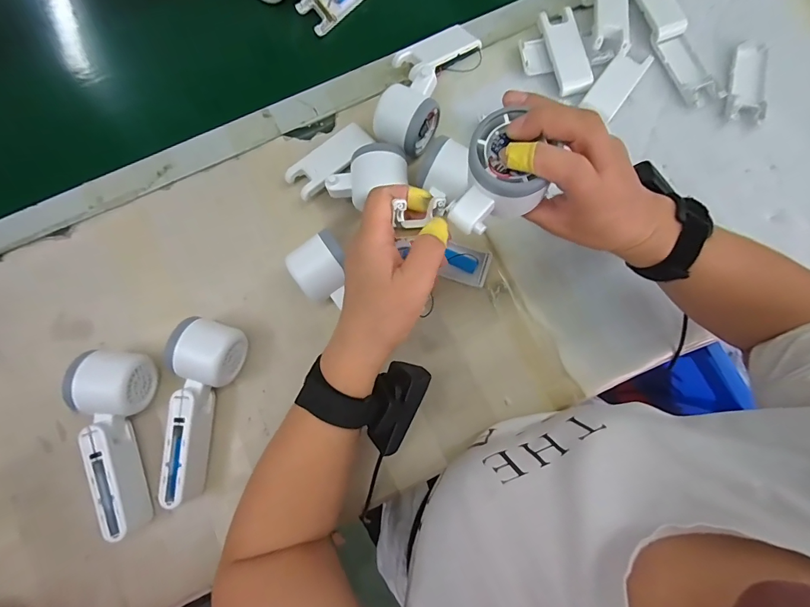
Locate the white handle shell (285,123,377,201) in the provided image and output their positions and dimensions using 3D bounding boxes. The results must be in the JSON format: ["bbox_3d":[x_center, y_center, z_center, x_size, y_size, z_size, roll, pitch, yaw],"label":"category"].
[{"bbox_3d":[-0.081,-0.157,0.431,0.101,0.024,0.041,-37,82,-7],"label":"white handle shell"}]

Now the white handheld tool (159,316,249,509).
[{"bbox_3d":[-0.207,0.100,0.379,0.056,0.061,0.167,15,80,2],"label":"white handheld tool"}]

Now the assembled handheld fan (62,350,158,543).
[{"bbox_3d":[-0.274,0.129,0.368,0.051,0.051,0.165,-7,80,-2],"label":"assembled handheld fan"}]

